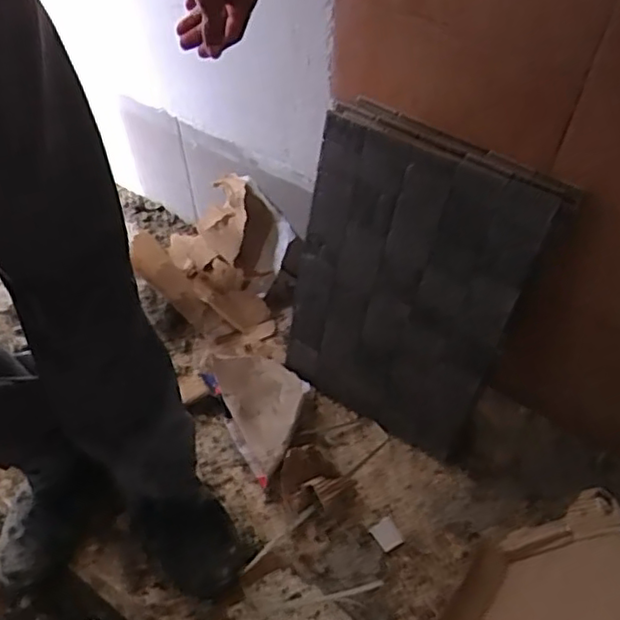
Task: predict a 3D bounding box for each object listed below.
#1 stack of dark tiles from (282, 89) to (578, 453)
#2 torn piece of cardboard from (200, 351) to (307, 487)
[{"bbox_3d":[0.112,-0.020,0.872,0.308,0.457,0.035,31,41,21],"label":"stack of dark tiles"},{"bbox_3d":[-0.072,0.146,1.004,0.133,0.033,0.210,-22,57,-15],"label":"torn piece of cardboard"}]

